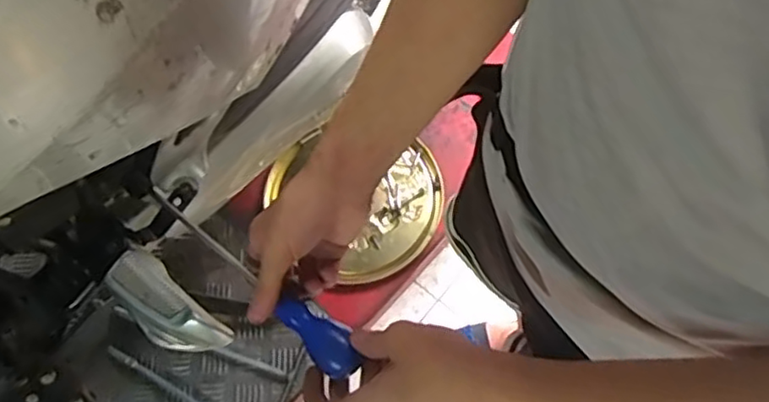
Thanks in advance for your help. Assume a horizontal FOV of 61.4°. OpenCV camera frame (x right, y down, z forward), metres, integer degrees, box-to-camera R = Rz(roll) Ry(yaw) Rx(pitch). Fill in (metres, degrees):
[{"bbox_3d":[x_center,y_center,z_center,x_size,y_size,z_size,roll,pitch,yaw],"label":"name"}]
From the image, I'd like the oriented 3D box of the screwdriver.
[{"bbox_3d":[-0.111,0.051,0.504,0.239,0.025,0.027,35,69,26],"label":"screwdriver"}]

